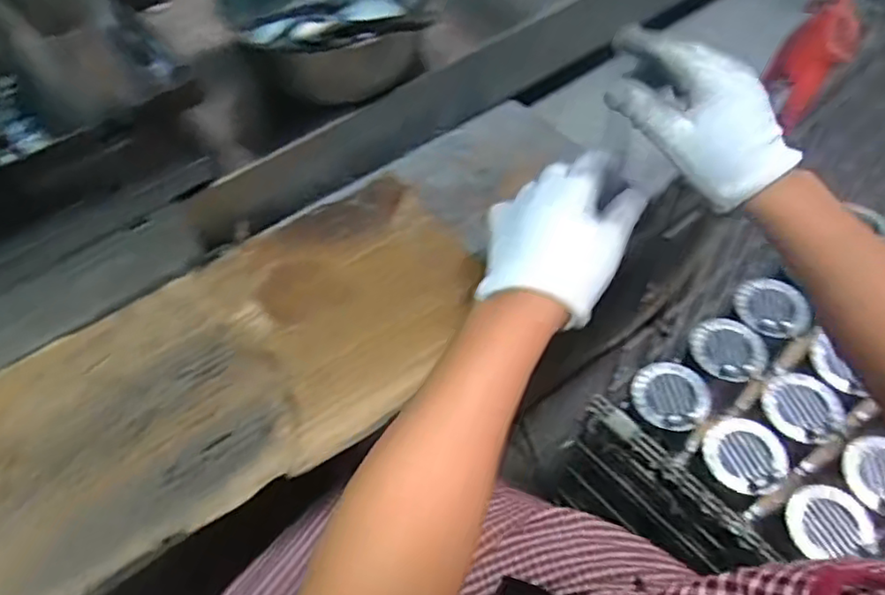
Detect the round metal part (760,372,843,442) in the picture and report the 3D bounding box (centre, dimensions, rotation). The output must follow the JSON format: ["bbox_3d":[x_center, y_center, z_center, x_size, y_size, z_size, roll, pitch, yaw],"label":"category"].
[{"bbox_3d":[0.421,0.129,0.766,0.084,0.022,0.089,-1,56,2],"label":"round metal part"}]

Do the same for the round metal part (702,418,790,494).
[{"bbox_3d":[0.341,0.178,0.738,0.078,0.026,0.084,-1,56,2],"label":"round metal part"}]

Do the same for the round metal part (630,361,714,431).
[{"bbox_3d":[0.277,0.116,0.790,0.089,0.017,0.083,-1,56,2],"label":"round metal part"}]

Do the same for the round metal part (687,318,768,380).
[{"bbox_3d":[0.354,0.062,0.813,0.083,0.021,0.078,-1,56,2],"label":"round metal part"}]

